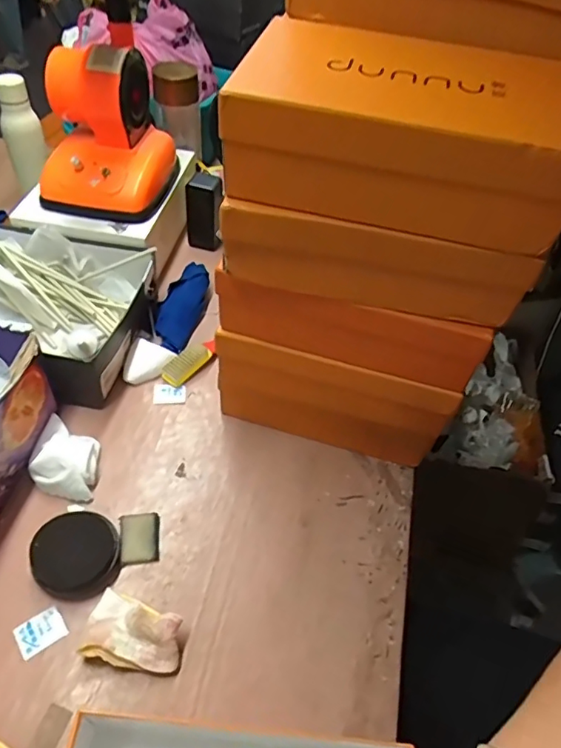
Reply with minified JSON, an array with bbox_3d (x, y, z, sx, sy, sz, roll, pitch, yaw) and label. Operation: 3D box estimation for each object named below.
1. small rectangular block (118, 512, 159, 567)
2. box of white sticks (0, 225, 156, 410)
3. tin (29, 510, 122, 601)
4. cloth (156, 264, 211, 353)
[{"bbox_3d":[-0.166,0.194,0.641,0.045,0.011,0.061,-7,50,-12],"label":"small rectangular block"},{"bbox_3d":[-0.372,-0.102,0.796,0.329,0.108,0.250,12,49,5],"label":"box of white sticks"},{"bbox_3d":[-0.229,0.199,0.606,0.089,0.031,0.088,3,49,-4],"label":"tin"},{"bbox_3d":[-0.158,-0.109,0.868,0.068,0.025,0.163,12,66,5],"label":"cloth"}]

